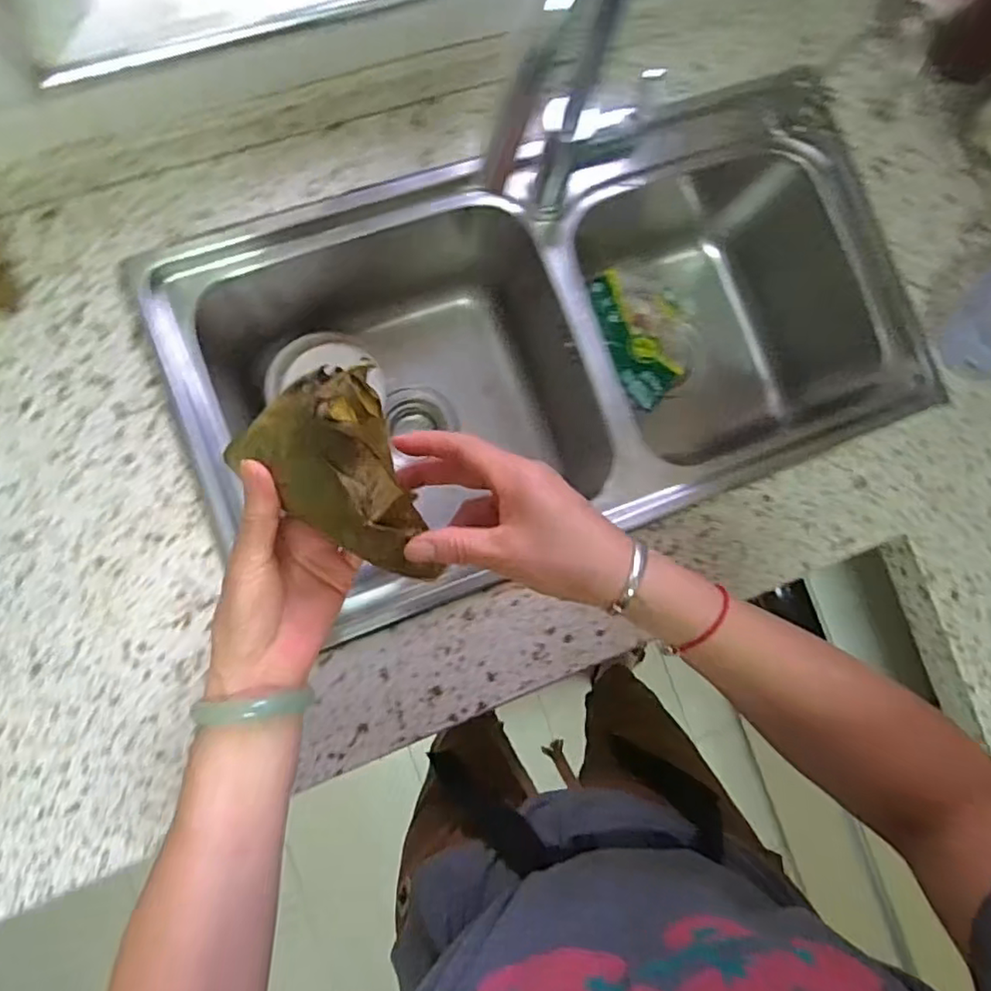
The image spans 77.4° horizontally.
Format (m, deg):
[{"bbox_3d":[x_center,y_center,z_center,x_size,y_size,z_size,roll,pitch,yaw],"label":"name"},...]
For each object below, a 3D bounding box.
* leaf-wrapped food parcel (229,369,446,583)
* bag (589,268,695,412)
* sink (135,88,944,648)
[{"bbox_3d":[-0.083,0.000,0.331,0.080,0.048,0.118,-26,90,-8],"label":"leaf-wrapped food parcel"},{"bbox_3d":[0.204,-0.214,0.820,0.127,0.033,0.179,-19,88,-8],"label":"bag"},{"bbox_3d":[0.058,-0.155,0.737,0.724,0.262,0.404,-21,88,-8],"label":"sink"}]

